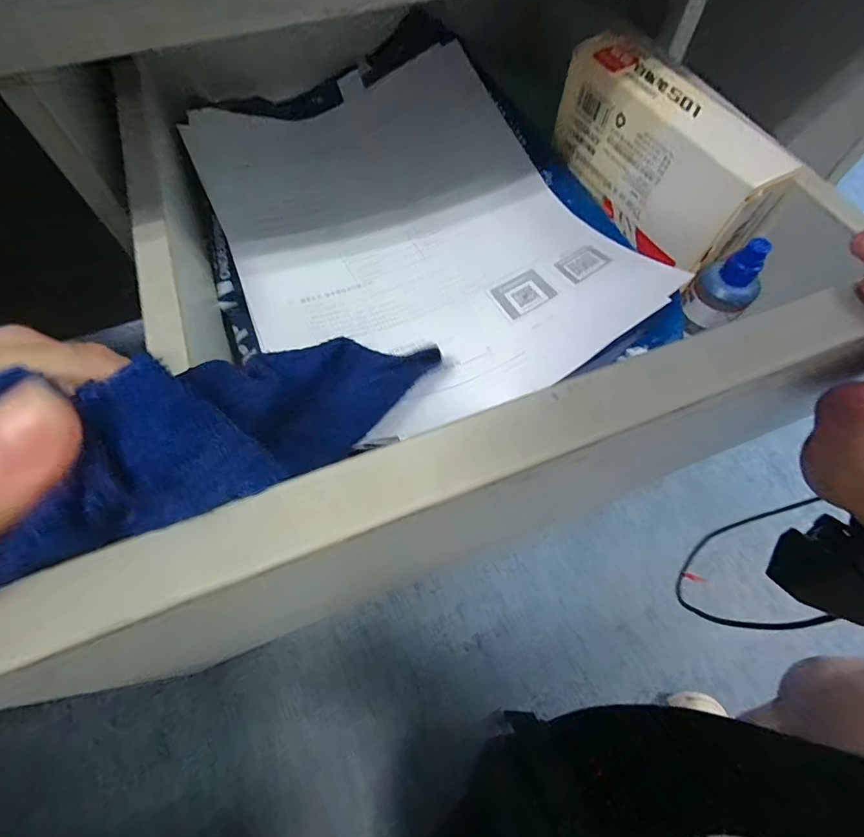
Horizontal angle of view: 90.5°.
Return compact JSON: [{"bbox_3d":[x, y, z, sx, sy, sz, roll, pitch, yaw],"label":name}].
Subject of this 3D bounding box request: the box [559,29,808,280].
[{"bbox_3d":[0.133,-0.160,0.259,0.033,0.068,0.146,-25,64,-14],"label":"box"}]

